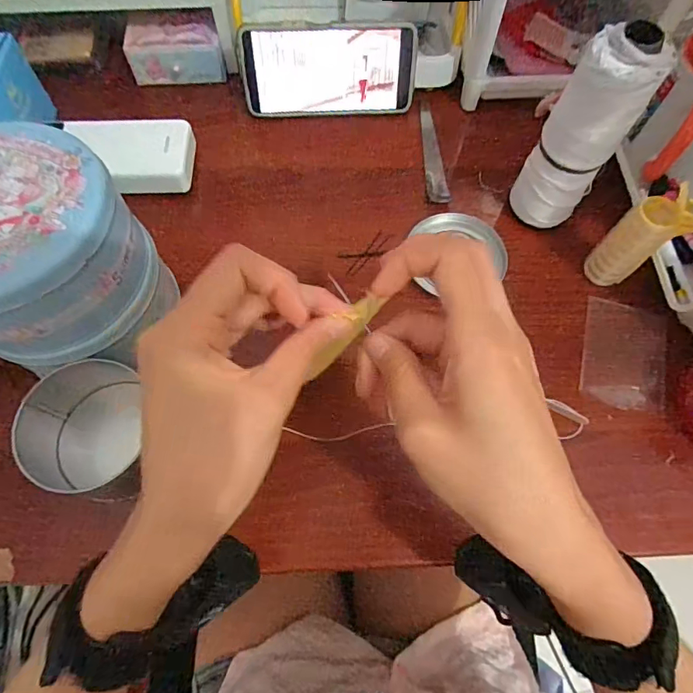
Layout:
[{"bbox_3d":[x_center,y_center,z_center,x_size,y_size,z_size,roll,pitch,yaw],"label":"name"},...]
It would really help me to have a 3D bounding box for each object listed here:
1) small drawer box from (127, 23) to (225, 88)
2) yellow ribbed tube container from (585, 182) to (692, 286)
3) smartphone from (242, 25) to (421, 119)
[{"bbox_3d":[-0.175,-0.300,0.482,0.092,0.046,0.029,-3,67,-3],"label":"small drawer box"},{"bbox_3d":[0.238,-0.082,0.369,0.053,0.104,0.028,1,67,-1],"label":"yellow ribbed tube container"},{"bbox_3d":[-0.017,-0.268,0.458,0.166,0.081,0.008,-3,47,-3],"label":"smartphone"}]

